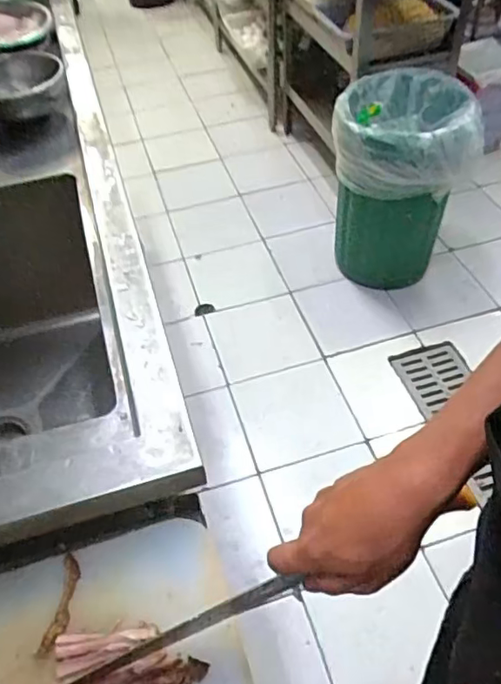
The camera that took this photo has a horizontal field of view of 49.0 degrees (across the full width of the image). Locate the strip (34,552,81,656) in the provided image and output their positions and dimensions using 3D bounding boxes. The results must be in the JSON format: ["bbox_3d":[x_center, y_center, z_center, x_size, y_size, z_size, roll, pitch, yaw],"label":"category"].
[{"bbox_3d":[-0.161,0.223,0.470,0.020,0.012,0.078,5,50,9],"label":"strip"}]

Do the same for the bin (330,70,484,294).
[{"bbox_3d":[0.428,-0.467,1.680,0.343,0.572,0.371,1,49,5],"label":"bin"}]

